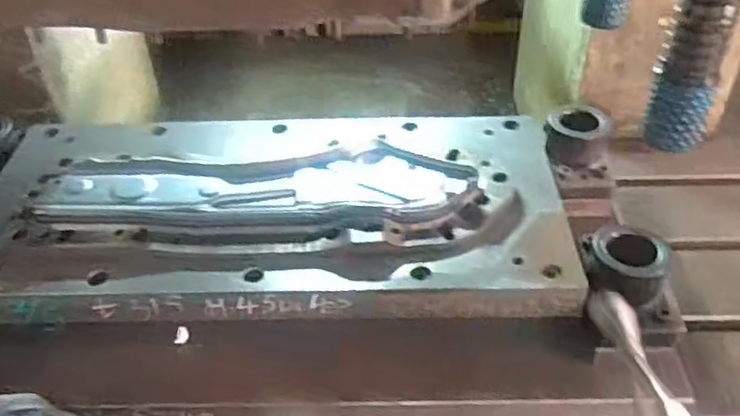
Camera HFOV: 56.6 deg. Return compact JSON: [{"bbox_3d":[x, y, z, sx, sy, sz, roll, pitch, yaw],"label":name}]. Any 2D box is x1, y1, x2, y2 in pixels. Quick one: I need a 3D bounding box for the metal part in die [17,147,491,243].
[{"bbox_3d":[-0.117,-0.021,0.732,0.452,0.025,0.129,1,41,3],"label":"metal part in die"}]

